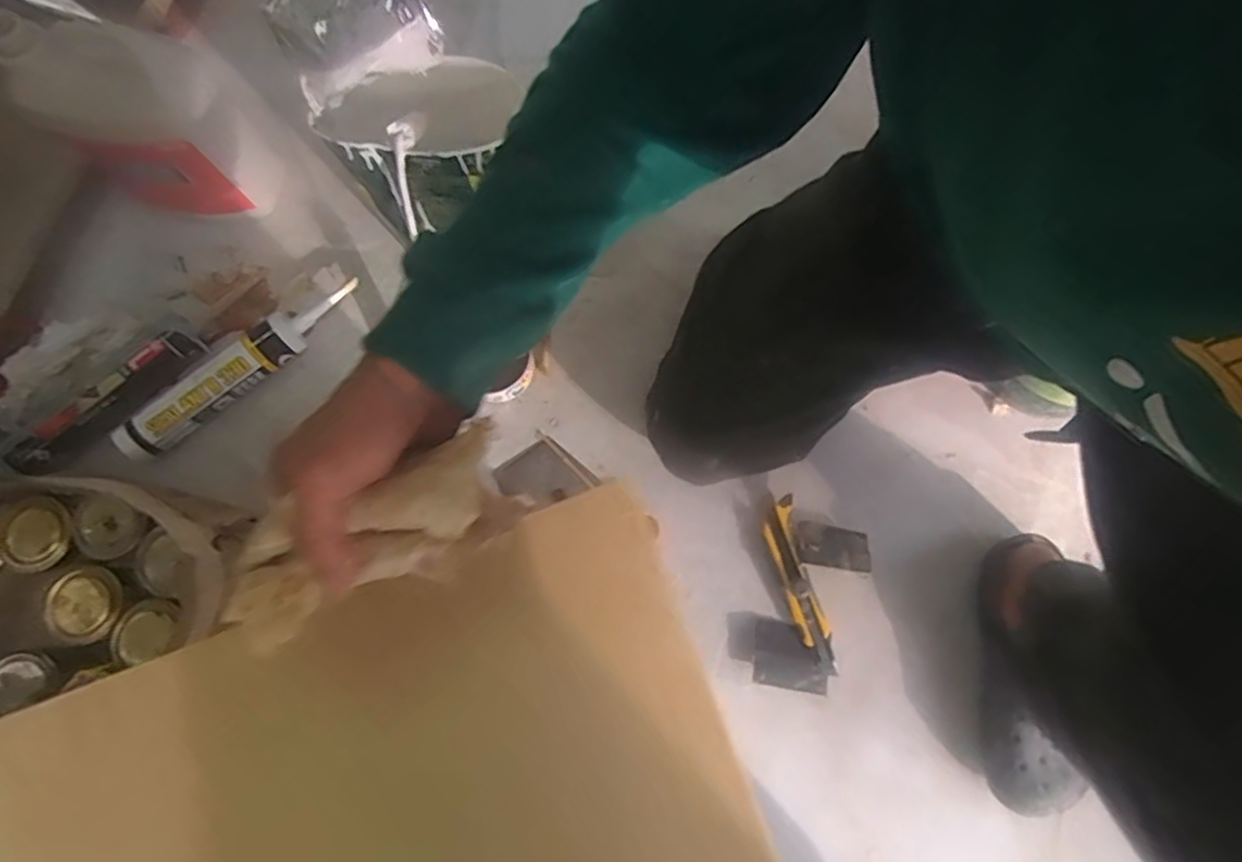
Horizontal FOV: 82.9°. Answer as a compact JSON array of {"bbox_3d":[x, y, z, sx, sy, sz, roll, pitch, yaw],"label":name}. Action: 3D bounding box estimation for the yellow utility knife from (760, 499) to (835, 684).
[{"bbox_3d":[0.183,0.160,0.728,0.039,0.015,0.180,-12,76,-2],"label":"yellow utility knife"}]

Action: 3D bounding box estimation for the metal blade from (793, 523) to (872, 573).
[{"bbox_3d":[0.220,0.121,0.737,0.078,0.004,0.045,9,62,2],"label":"metal blade"}]

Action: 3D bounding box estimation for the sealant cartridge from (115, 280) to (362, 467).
[{"bbox_3d":[-0.421,-0.074,0.782,0.301,0.045,0.062,-36,78,-7],"label":"sealant cartridge"}]

